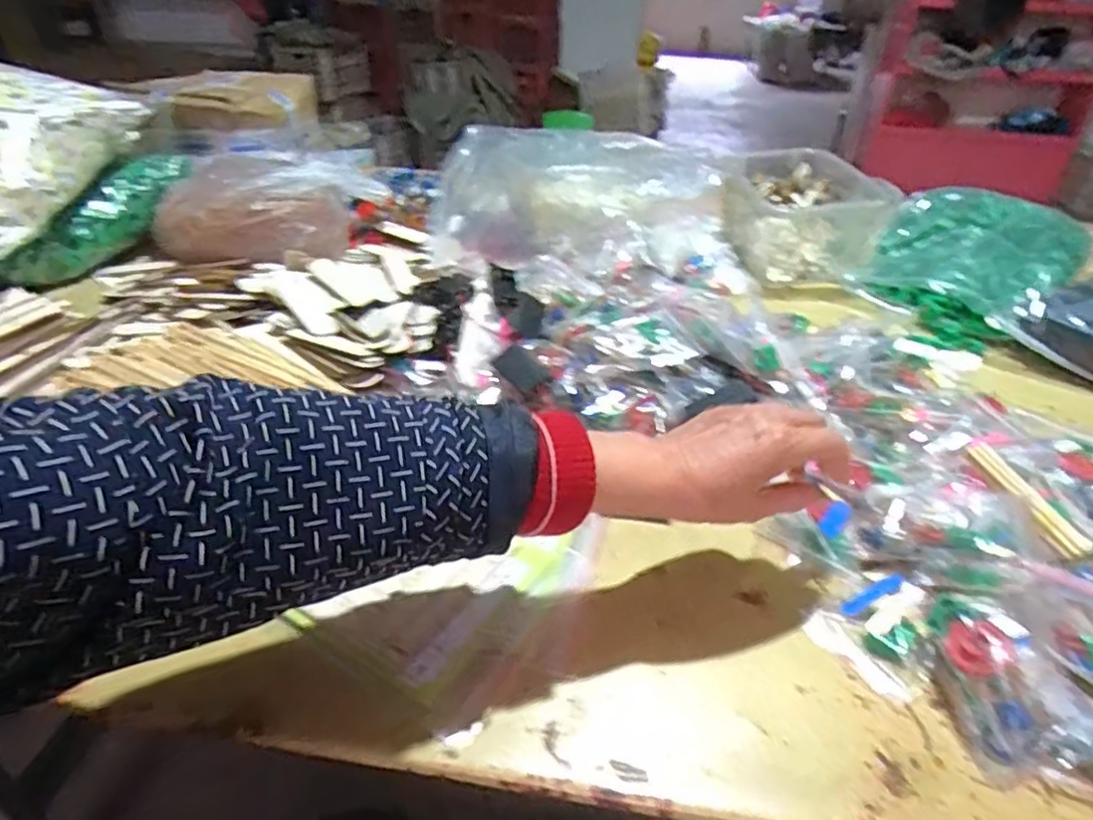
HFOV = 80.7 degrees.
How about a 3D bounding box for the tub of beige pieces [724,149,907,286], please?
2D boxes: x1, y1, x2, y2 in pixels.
[{"bbox_3d":[0.394,-0.291,0.966,0.218,0.119,0.230,1,40,-1],"label":"tub of beige pieces"}]

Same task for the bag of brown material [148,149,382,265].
[{"bbox_3d":[-0.409,-0.308,0.939,0.251,0.090,0.272,4,35,3],"label":"bag of brown material"}]

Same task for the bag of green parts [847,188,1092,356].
[{"bbox_3d":[0.546,-0.190,0.841,0.291,0.096,0.213,-28,44,-36],"label":"bag of green parts"}]

